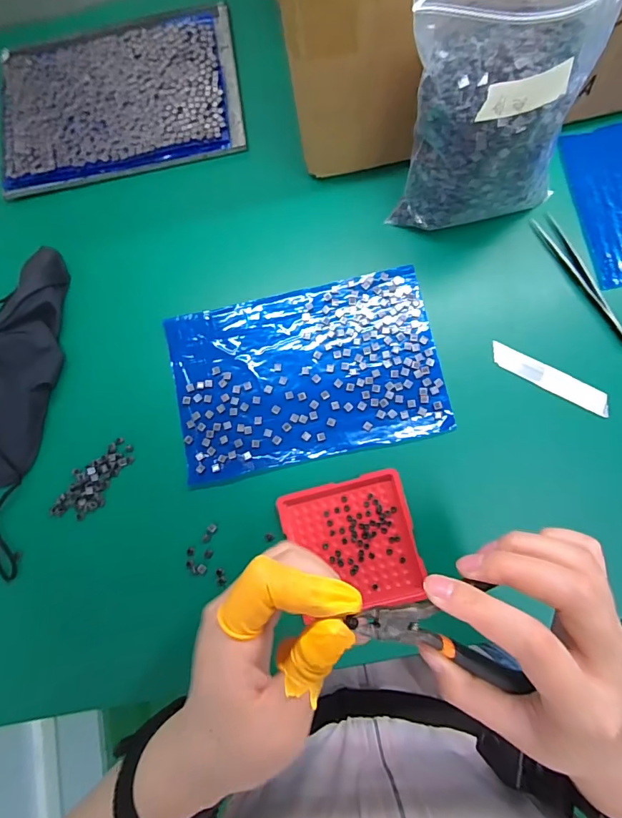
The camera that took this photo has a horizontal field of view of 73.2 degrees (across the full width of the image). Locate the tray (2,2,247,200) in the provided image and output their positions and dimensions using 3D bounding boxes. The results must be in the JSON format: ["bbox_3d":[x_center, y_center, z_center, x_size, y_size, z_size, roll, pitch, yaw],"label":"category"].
[{"bbox_3d":[-0.198,-0.320,0.430,0.246,0.010,0.175,-10,81,3],"label":"tray"}]

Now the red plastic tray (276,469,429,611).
[{"bbox_3d":[0.033,0.108,0.334,0.098,0.010,0.100,-15,80,3],"label":"red plastic tray"}]

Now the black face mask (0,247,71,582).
[{"bbox_3d":[-0.274,-0.005,0.370,0.081,0.027,0.282,3,82,5],"label":"black face mask"}]

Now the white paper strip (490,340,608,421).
[{"bbox_3d":[0.197,-0.025,0.345,0.100,0.004,0.018,29,93,8],"label":"white paper strip"}]

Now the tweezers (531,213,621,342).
[{"bbox_3d":[0.231,-0.111,0.353,0.019,0.009,0.132,-27,80,0],"label":"tweezers"}]

